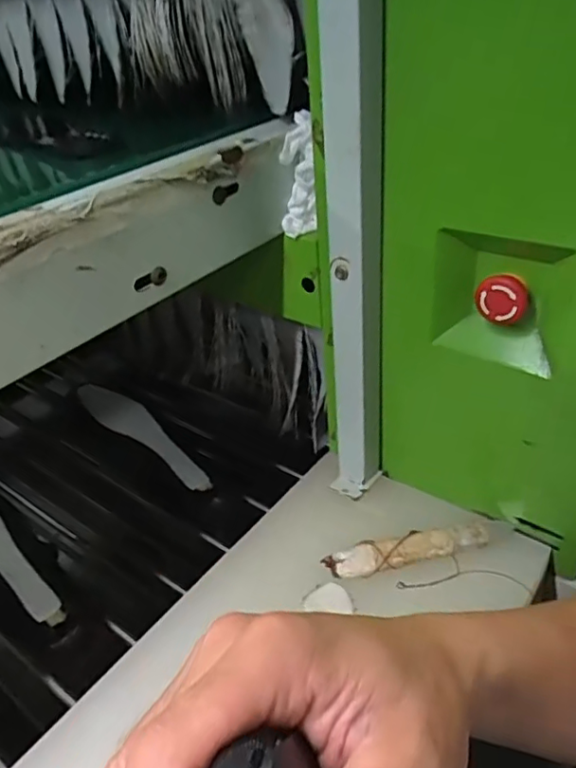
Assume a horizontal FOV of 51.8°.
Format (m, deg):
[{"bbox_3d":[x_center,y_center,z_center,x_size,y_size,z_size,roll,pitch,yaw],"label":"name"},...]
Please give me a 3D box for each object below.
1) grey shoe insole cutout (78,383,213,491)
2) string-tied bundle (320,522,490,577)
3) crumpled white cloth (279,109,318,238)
[{"bbox_3d":[-0.165,0.057,0.691,0.209,0.011,0.045,33,48,23],"label":"grey shoe insole cutout"},{"bbox_3d":[0.106,0.145,0.523,0.144,0.017,0.030,-11,35,-9],"label":"string-tied bundle"},{"bbox_3d":[0.008,-0.177,0.505,0.029,0.093,0.042,-3,35,3],"label":"crumpled white cloth"}]

